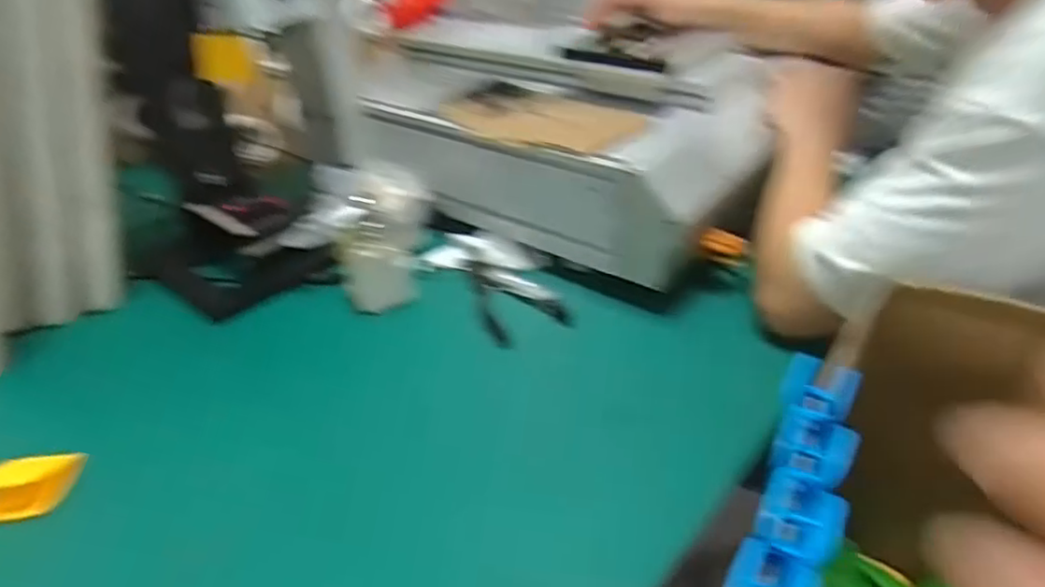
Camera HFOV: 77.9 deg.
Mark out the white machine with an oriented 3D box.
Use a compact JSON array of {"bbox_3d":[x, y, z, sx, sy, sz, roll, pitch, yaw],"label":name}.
[{"bbox_3d":[0.014,-0.198,0.782,0.525,0.140,0.256,25,43,33],"label":"white machine"}]

